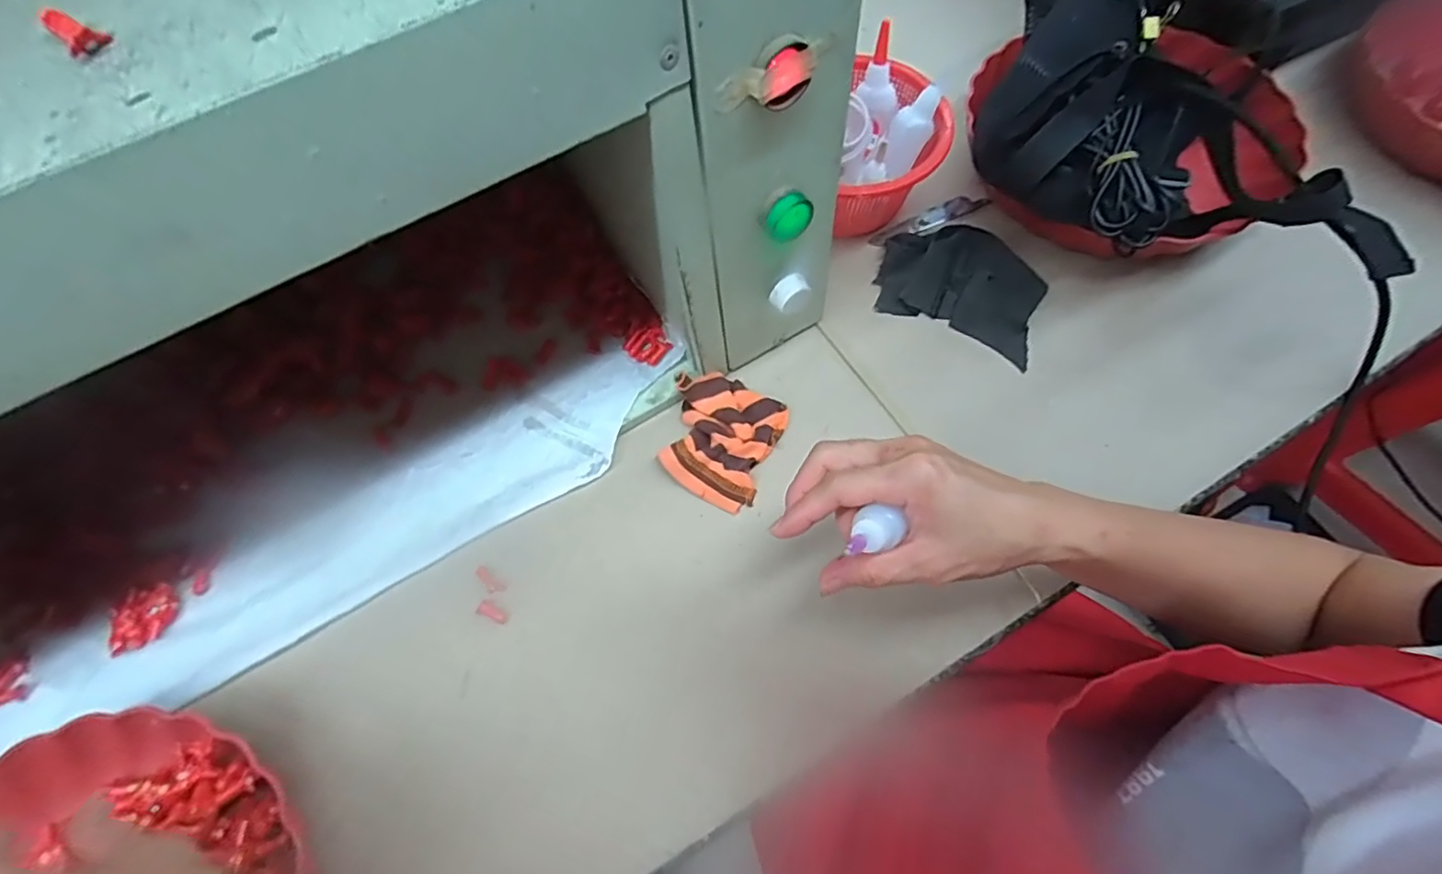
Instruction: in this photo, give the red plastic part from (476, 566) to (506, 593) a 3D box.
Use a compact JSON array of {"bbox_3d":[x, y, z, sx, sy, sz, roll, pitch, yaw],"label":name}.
[{"bbox_3d":[-0.155,0.096,0.404,0.023,0.004,0.009,38,72,15],"label":"red plastic part"}]

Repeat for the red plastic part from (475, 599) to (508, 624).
[{"bbox_3d":[-0.149,0.114,0.396,0.020,0.004,0.010,21,69,9],"label":"red plastic part"}]

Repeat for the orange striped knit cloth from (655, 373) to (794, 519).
[{"bbox_3d":[-0.002,-0.001,0.429,0.080,0.013,0.089,22,69,10],"label":"orange striped knit cloth"}]

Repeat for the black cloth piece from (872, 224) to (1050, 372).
[{"bbox_3d":[0.189,-0.121,0.475,0.124,0.021,0.088,25,70,11],"label":"black cloth piece"}]

